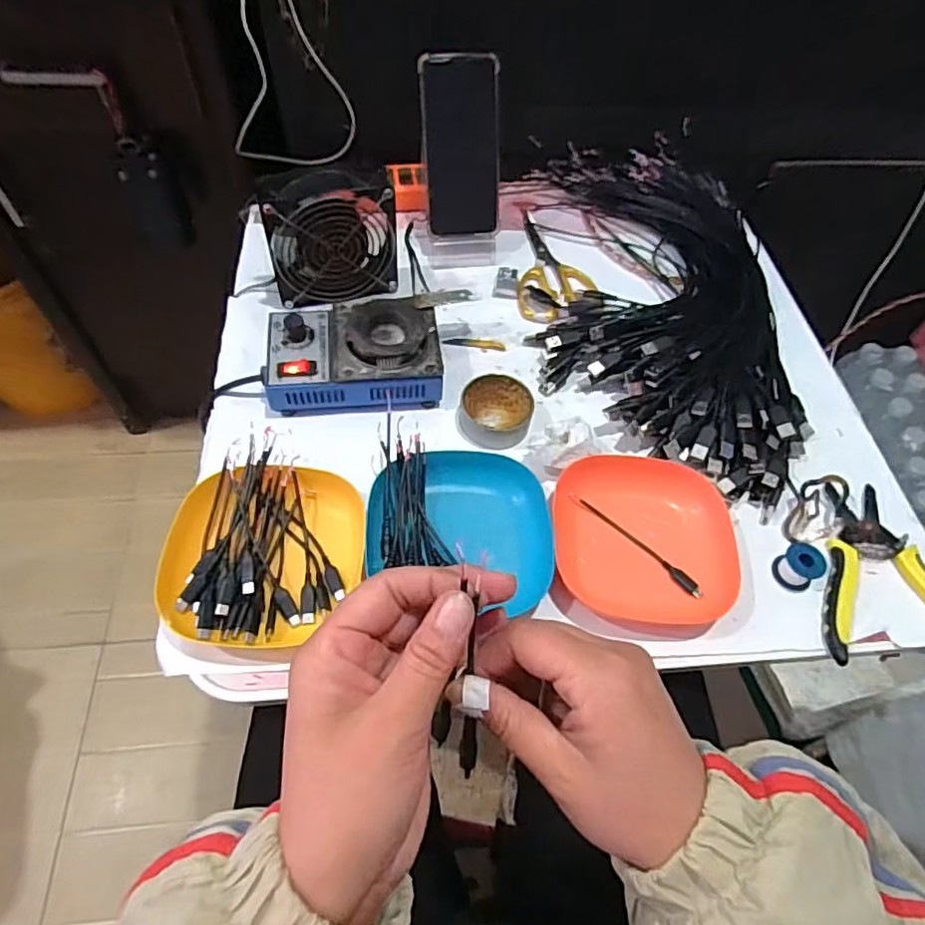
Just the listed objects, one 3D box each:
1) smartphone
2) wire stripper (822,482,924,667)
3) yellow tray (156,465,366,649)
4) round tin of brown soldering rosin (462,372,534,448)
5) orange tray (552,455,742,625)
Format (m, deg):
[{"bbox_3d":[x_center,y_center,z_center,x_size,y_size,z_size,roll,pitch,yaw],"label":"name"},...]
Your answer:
[{"bbox_3d":[0.000,-0.318,0.622,0.076,0.168,0.012,-7,27,-9],"label":"smartphone"},{"bbox_3d":[0.330,0.086,0.484,0.115,0.018,0.152,2,58,-3],"label":"wire stripper"},{"bbox_3d":[-0.145,0.066,0.451,0.138,0.035,0.137,-1,58,-5],"label":"yellow tray"},{"bbox_3d":[0.030,-0.044,0.542,0.061,0.027,0.068,8,58,1],"label":"round tin of brown soldering rosin"},{"bbox_3d":[0.142,0.056,0.478,0.133,0.028,0.127,4,58,-1],"label":"orange tray"}]

